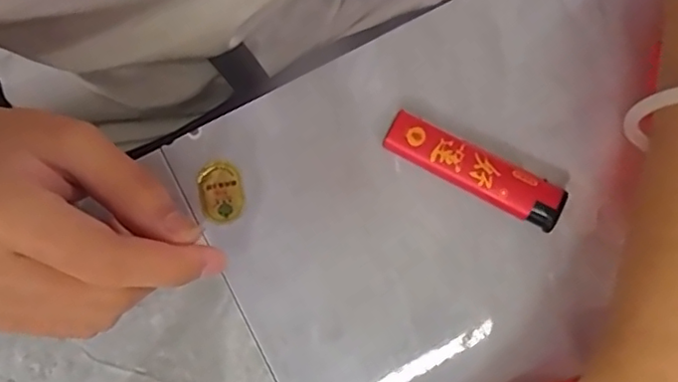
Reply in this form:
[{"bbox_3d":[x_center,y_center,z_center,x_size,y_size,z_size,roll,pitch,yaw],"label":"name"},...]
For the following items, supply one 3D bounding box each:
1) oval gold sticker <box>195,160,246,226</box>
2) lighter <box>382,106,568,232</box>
[{"bbox_3d":[-0.051,0.001,0.253,0.019,0.004,0.027,-17,79,-3],"label":"oval gold sticker"},{"bbox_3d":[0.057,-0.008,0.251,0.078,0.011,0.018,27,80,5],"label":"lighter"}]

